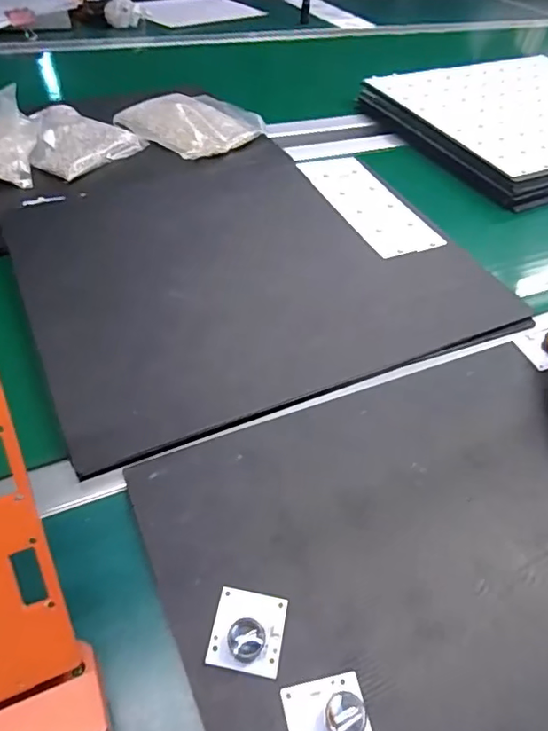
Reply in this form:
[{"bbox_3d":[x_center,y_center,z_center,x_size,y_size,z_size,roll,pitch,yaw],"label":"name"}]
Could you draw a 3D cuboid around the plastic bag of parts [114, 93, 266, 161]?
[{"bbox_3d":[-0.120,-0.371,0.789,0.166,0.034,0.173,30,51,20],"label":"plastic bag of parts"}]

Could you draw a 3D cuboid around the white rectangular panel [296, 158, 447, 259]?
[{"bbox_3d":[0.124,-0.214,0.687,0.096,0.009,0.218,-19,52,-21],"label":"white rectangular panel"}]

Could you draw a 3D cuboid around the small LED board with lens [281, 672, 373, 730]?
[{"bbox_3d":[0.033,0.204,0.303,0.047,0.016,0.044,-7,49,-11],"label":"small LED board with lens"}]

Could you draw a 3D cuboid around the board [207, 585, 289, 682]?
[{"bbox_3d":[-0.015,0.164,0.332,0.045,0.018,0.048,10,48,4],"label":"board"}]

